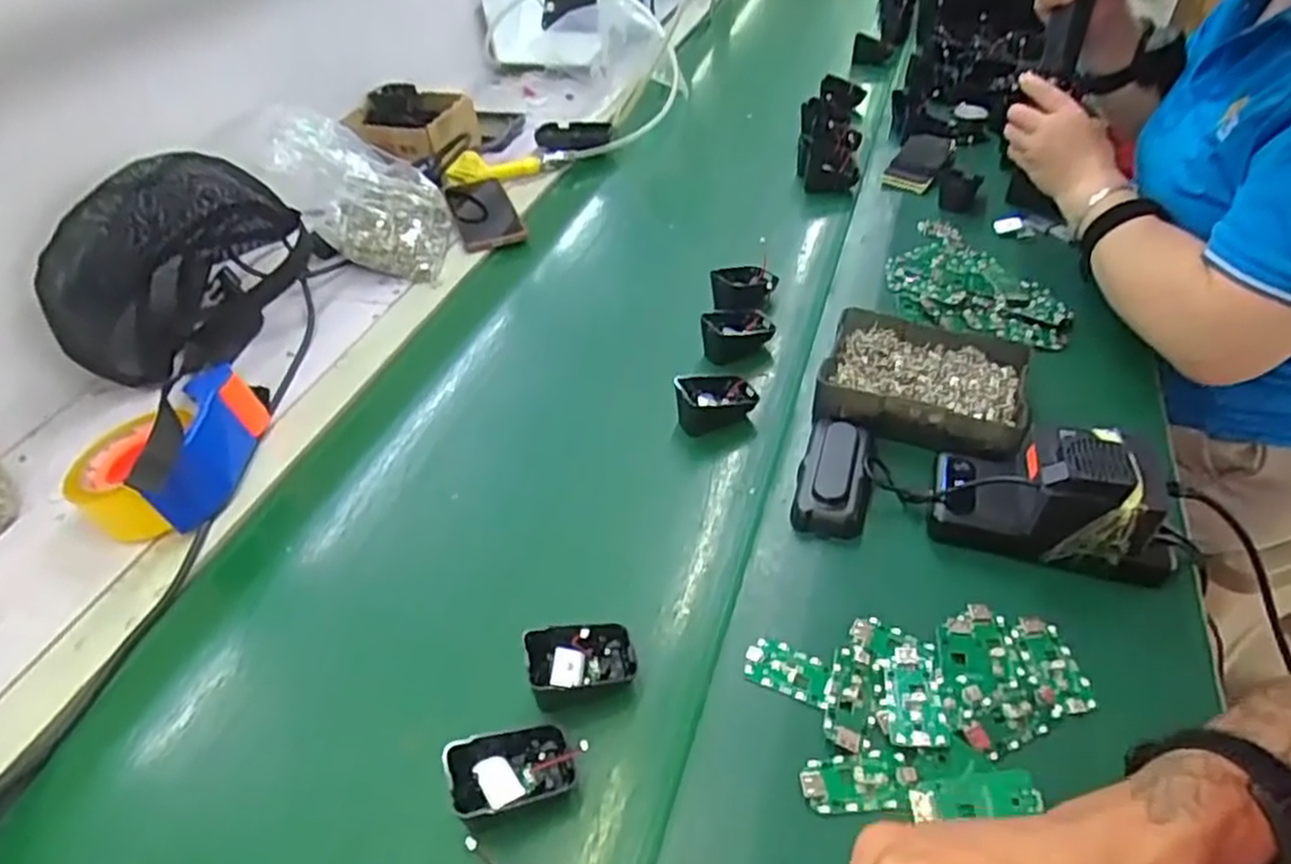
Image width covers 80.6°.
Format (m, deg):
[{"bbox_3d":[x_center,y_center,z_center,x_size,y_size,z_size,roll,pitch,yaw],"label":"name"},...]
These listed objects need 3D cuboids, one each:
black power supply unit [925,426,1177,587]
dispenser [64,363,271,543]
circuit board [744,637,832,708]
[{"bbox_3d":[0.285,0.041,0.528,0.155,0.083,0.076,14,47,20],"label":"black power supply unit"},{"bbox_3d":[-0.400,0.015,0.630,0.116,0.073,0.160,-4,43,2],"label":"dispenser"},{"bbox_3d":[0.090,0.149,0.479,0.053,0.004,0.031,15,47,21],"label":"circuit board"}]

